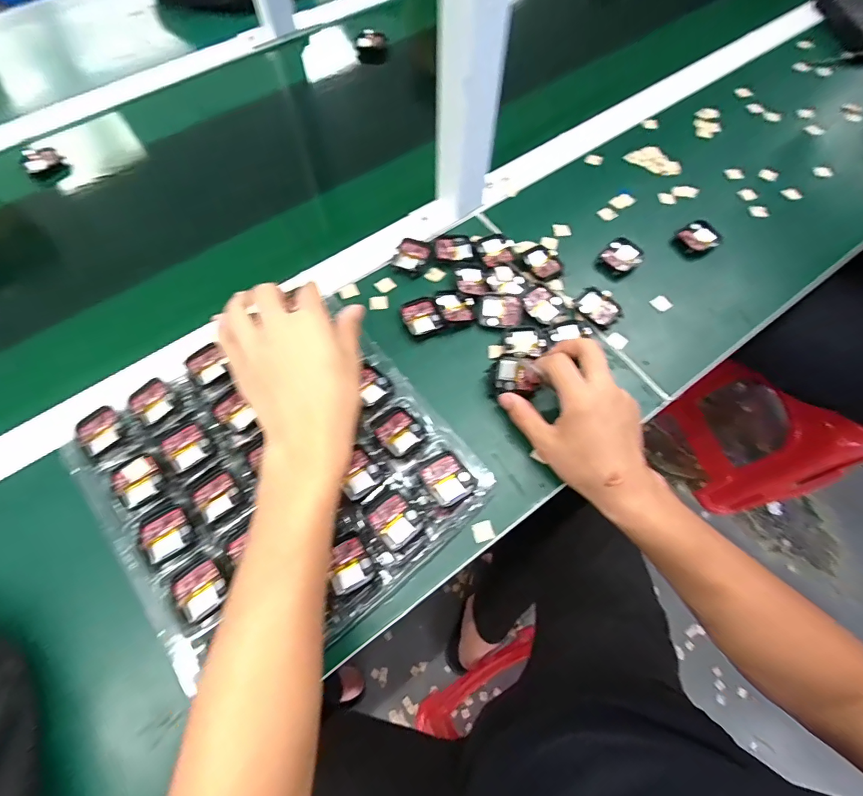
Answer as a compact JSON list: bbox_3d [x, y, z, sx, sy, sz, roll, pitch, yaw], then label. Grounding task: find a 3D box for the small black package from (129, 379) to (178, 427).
[{"bbox_3d":[-0.249,0.003,0.391,0.034,0.004,0.037,-42,73,-17],"label":"small black package"}]

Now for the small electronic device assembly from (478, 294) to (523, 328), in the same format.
[{"bbox_3d":[0.071,-0.090,0.448,0.044,0.011,0.033,7,66,3],"label":"small electronic device assembly"}]

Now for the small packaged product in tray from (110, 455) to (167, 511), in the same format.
[{"bbox_3d":[-0.243,0.069,0.364,0.032,0.010,0.040,-36,71,-15],"label":"small packaged product in tray"}]

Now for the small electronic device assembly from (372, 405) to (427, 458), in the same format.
[{"bbox_3d":[-0.029,0.028,0.383,0.036,0.009,0.043,-38,72,-16],"label":"small electronic device assembly"}]

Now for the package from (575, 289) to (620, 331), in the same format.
[{"bbox_3d":[0.174,-0.095,0.462,0.036,0.012,0.044,-37,71,-15],"label":"package"}]

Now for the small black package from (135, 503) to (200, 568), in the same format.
[{"bbox_3d":[-0.211,0.108,0.349,0.039,0.005,0.042,-33,70,-14],"label":"small black package"}]

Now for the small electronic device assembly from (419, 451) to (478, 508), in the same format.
[{"bbox_3d":[0.013,0.067,0.363,0.036,0.007,0.040,-33,70,-14],"label":"small electronic device assembly"}]

